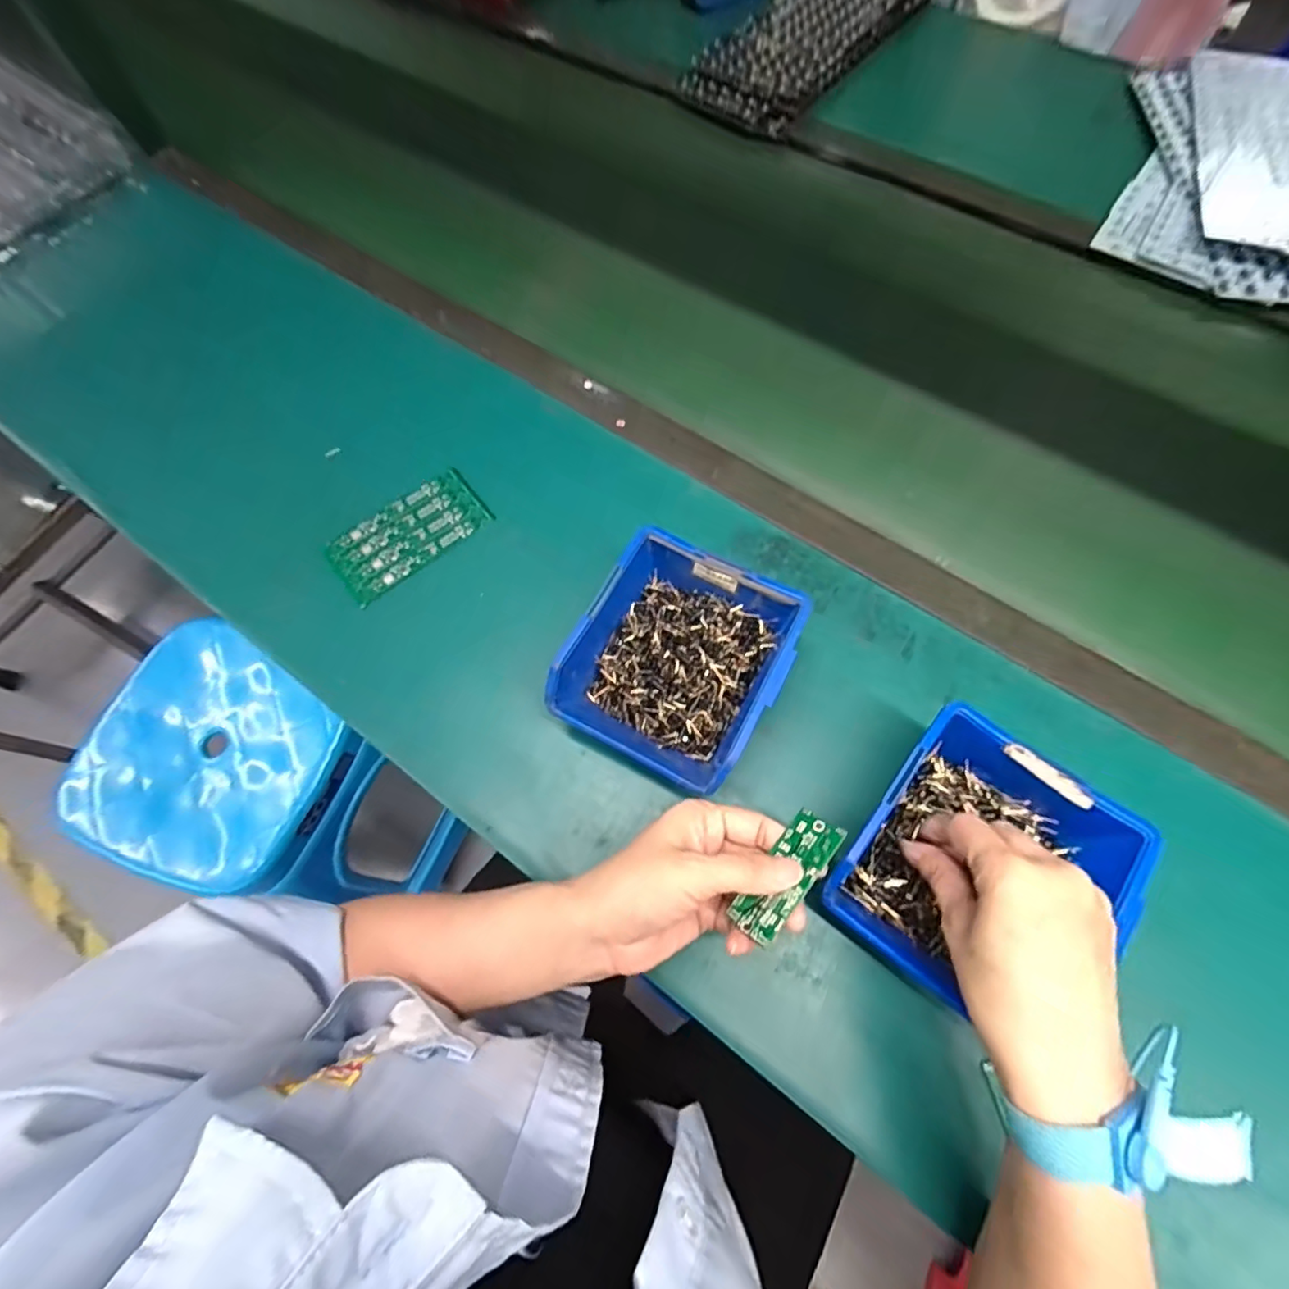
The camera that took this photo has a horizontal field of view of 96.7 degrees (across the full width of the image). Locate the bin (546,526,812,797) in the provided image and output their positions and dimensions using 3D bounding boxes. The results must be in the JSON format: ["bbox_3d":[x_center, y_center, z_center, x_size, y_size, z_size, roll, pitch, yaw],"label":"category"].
[{"bbox_3d":[0.022,0.014,0.366,0.117,0.067,0.130,27,72,12],"label":"bin"}]

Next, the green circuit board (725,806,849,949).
[{"bbox_3d":[0.070,0.112,0.281,0.025,0.004,0.066,29,69,39],"label":"green circuit board"}]

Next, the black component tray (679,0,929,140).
[{"bbox_3d":[0.206,-0.740,0.689,0.141,0.025,0.414,34,74,14],"label":"black component tray"}]

